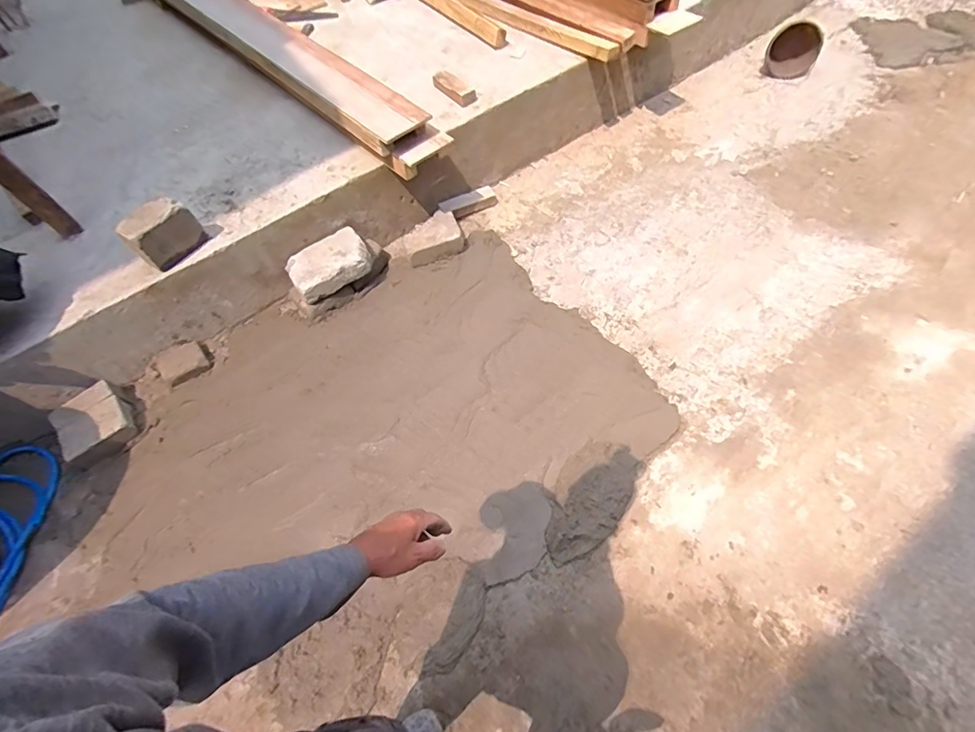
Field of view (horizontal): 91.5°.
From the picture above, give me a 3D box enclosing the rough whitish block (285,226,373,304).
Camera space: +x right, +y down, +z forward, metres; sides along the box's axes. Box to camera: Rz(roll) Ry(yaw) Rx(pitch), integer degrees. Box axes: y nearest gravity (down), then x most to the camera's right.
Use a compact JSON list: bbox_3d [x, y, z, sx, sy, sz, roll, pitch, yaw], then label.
[{"bbox_3d":[-0.609,-0.393,1.813,0.293,0.134,0.181,-38,62,-16],"label":"rough whitish block"}]

